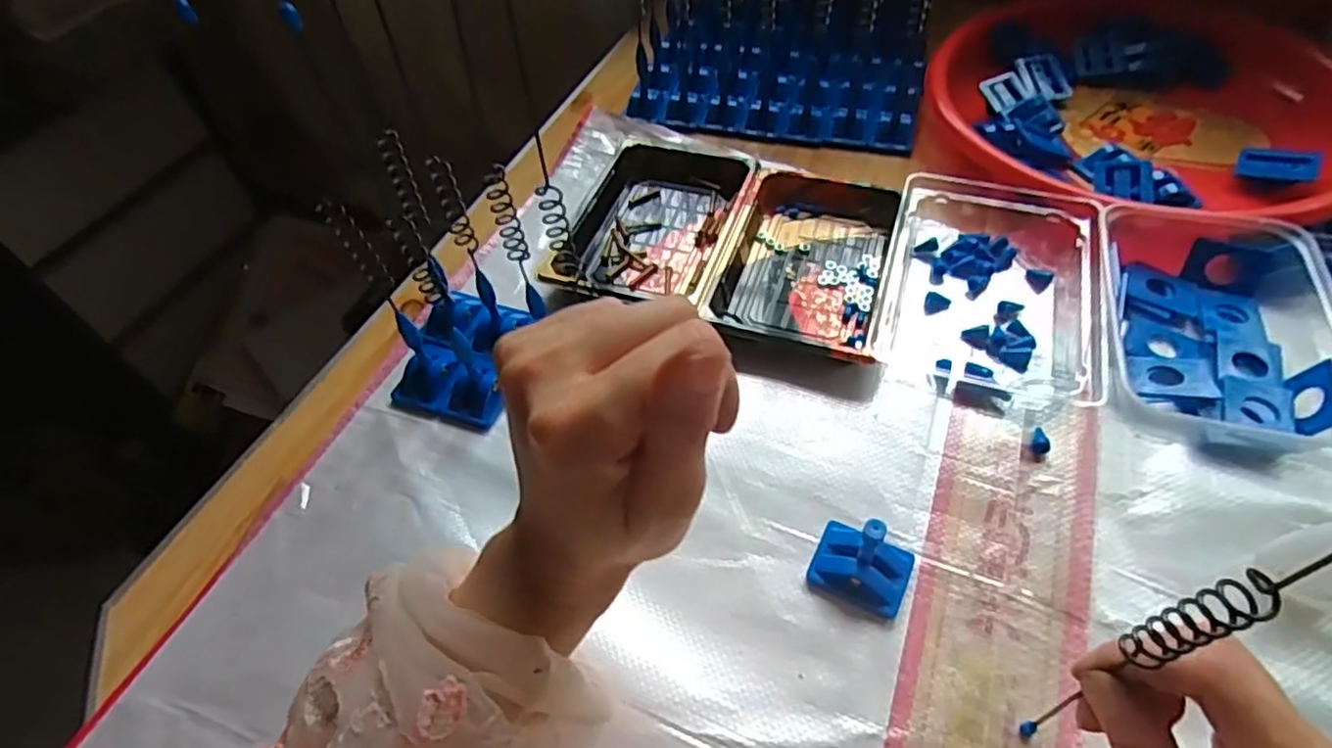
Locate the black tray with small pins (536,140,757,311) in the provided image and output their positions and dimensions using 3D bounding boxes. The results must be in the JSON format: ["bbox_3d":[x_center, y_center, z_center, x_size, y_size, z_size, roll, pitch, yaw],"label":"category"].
[{"bbox_3d":[-0.005,-0.114,0.491,0.114,0.022,0.161,13,54,14],"label":"black tray with small pins"}]

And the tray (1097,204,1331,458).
[{"bbox_3d":[0.306,-0.030,0.387,0.110,0.034,0.161,10,53,12],"label":"tray"}]

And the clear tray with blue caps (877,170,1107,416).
[{"bbox_3d":[0.201,-0.061,0.423,0.118,0.031,0.177,11,53,13],"label":"clear tray with blue caps"}]

